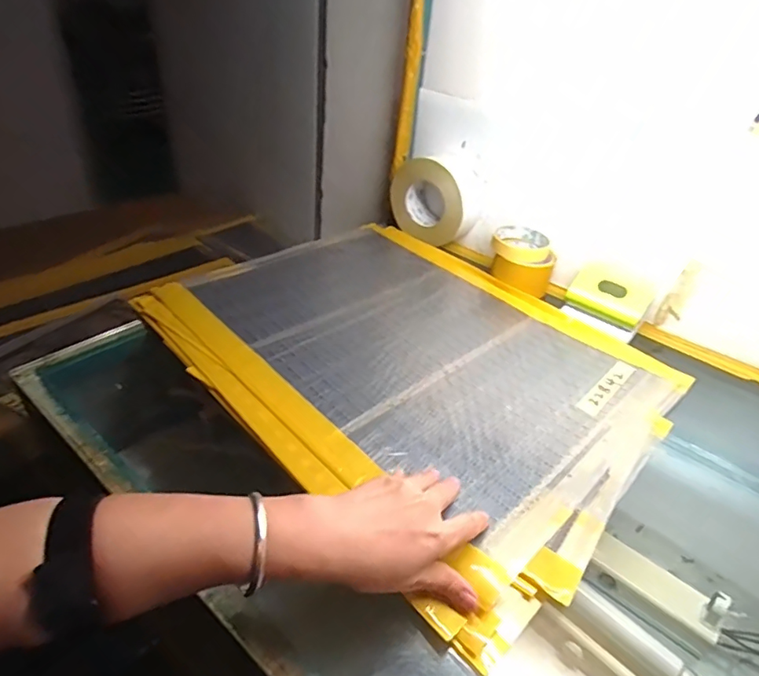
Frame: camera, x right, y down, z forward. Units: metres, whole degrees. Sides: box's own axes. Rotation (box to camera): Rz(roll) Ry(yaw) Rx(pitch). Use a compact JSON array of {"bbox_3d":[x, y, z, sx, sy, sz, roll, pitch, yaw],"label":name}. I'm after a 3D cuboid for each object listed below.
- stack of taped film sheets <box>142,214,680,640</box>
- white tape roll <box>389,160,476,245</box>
[{"bbox_3d":[0.031,0.003,0.619,0.440,0.019,0.532,-26,47,-35],"label":"stack of taped film sheets"},{"bbox_3d":[0.090,-0.223,0.829,0.076,0.128,0.138,-27,47,-37],"label":"white tape roll"}]

